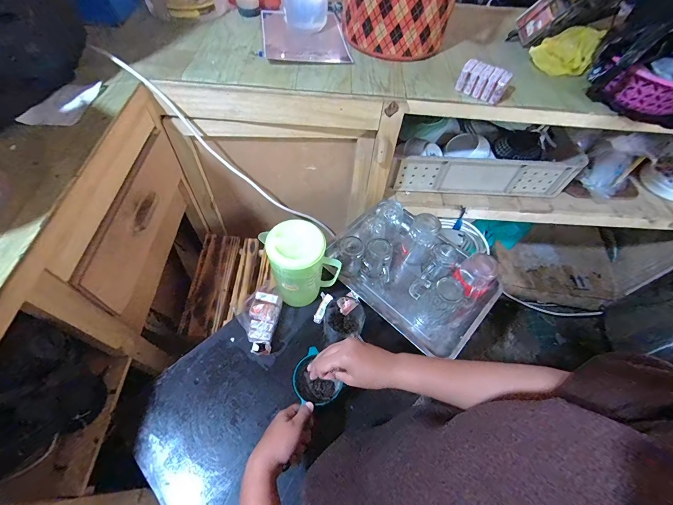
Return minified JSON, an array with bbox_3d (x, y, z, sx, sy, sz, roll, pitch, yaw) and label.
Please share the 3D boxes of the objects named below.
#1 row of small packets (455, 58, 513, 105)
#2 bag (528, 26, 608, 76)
[{"bbox_3d":[0.328,-0.386,0.696,0.104,0.060,0.046,37,63,17],"label":"row of small packets"},{"bbox_3d":[0.574,-0.506,0.779,0.143,0.084,0.075,9,58,1],"label":"bag"}]

